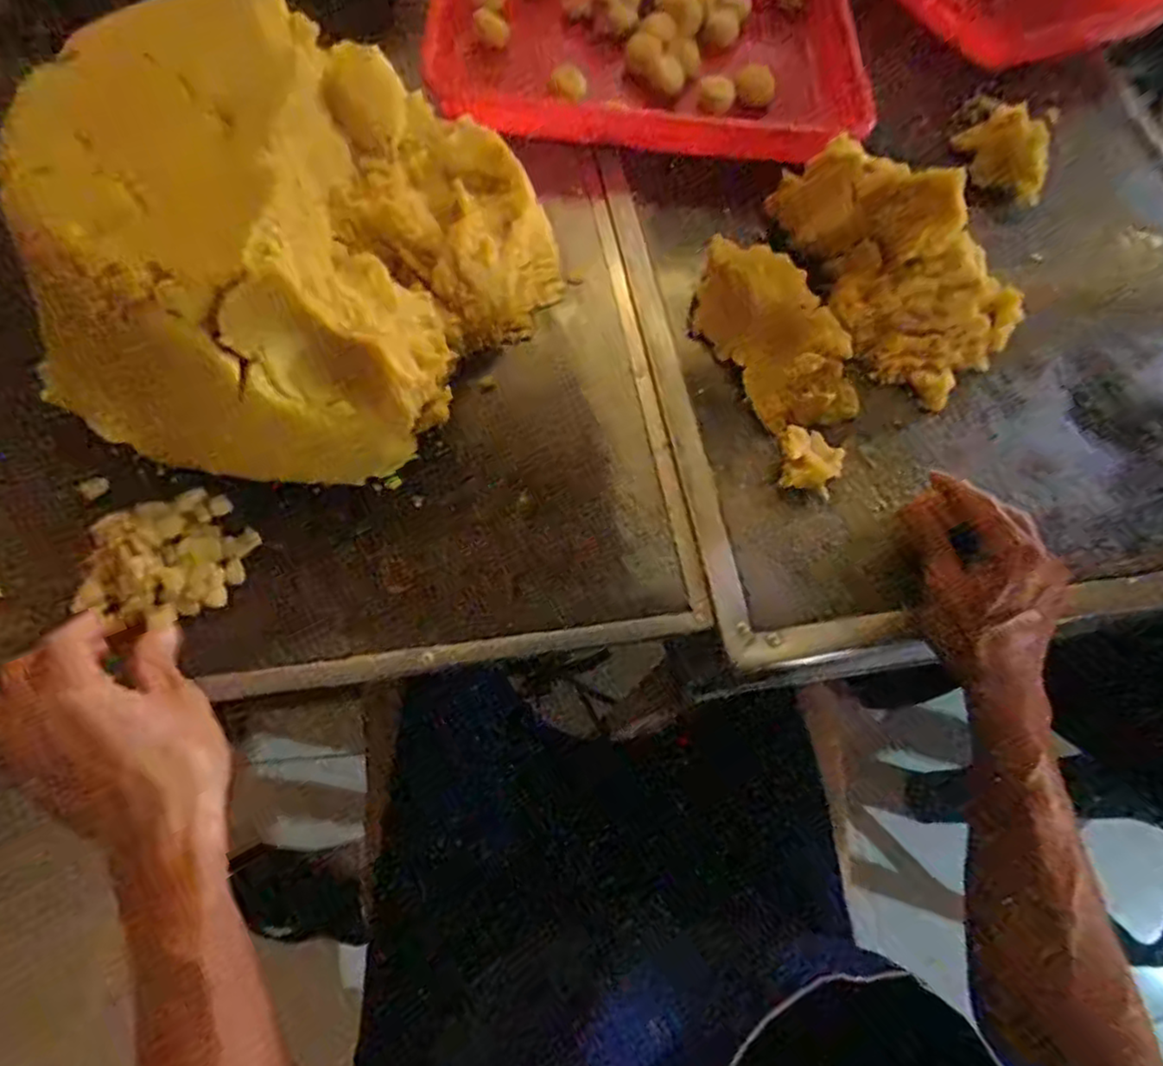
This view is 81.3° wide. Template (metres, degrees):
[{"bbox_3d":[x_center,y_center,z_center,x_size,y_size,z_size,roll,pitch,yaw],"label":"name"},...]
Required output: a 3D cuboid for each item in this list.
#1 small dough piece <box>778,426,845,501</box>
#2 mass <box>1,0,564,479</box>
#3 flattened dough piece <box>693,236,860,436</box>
[{"bbox_3d":[0.168,-0.054,0.499,0.050,0.013,0.048,18,69,4],"label":"small dough piece"},{"bbox_3d":[-0.174,-0.193,0.466,0.304,0.154,0.290,2,67,-5],"label":"mass"},{"bbox_3d":[0.150,-0.157,0.528,0.083,0.043,0.162,-23,71,-15],"label":"flattened dough piece"}]

